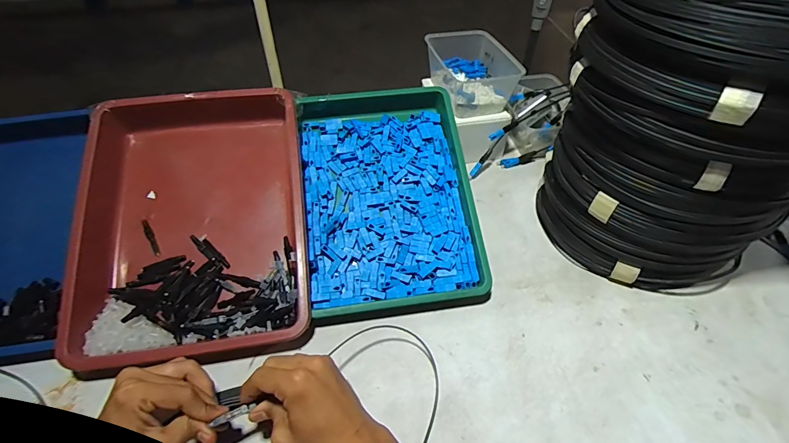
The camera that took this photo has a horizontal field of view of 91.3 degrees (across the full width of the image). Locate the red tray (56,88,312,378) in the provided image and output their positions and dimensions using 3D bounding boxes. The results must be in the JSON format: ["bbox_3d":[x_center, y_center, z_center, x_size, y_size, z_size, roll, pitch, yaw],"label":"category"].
[{"bbox_3d":[-0.253,-0.006,0.499,0.263,0.067,0.346,-5,66,-10],"label":"red tray"}]

